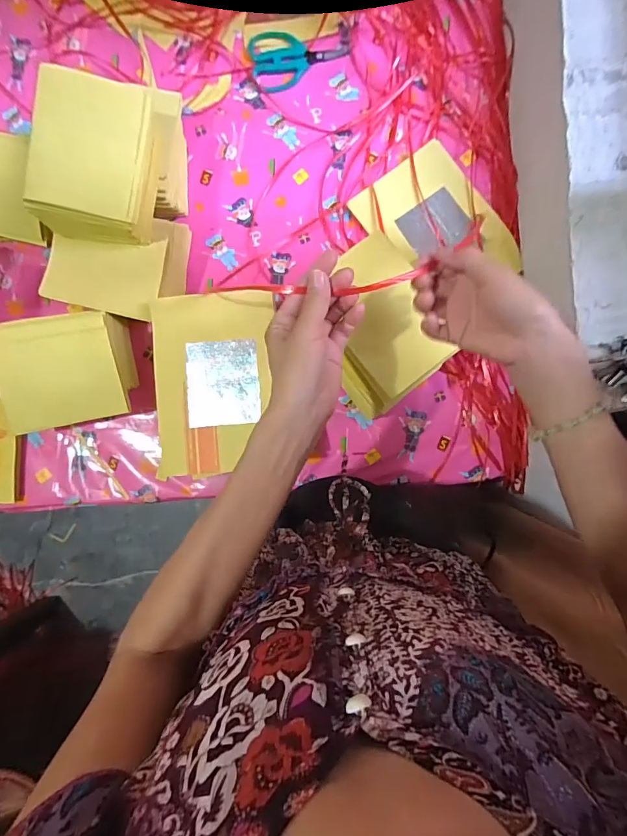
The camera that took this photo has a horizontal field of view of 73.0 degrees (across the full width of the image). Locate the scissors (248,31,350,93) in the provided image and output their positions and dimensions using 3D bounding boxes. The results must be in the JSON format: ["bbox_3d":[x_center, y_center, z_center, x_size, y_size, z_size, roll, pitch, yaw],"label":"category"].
[{"bbox_3d":[-0.021,-0.544,0.633,0.143,0.014,0.083,-14,88,5],"label":"scissors"}]

